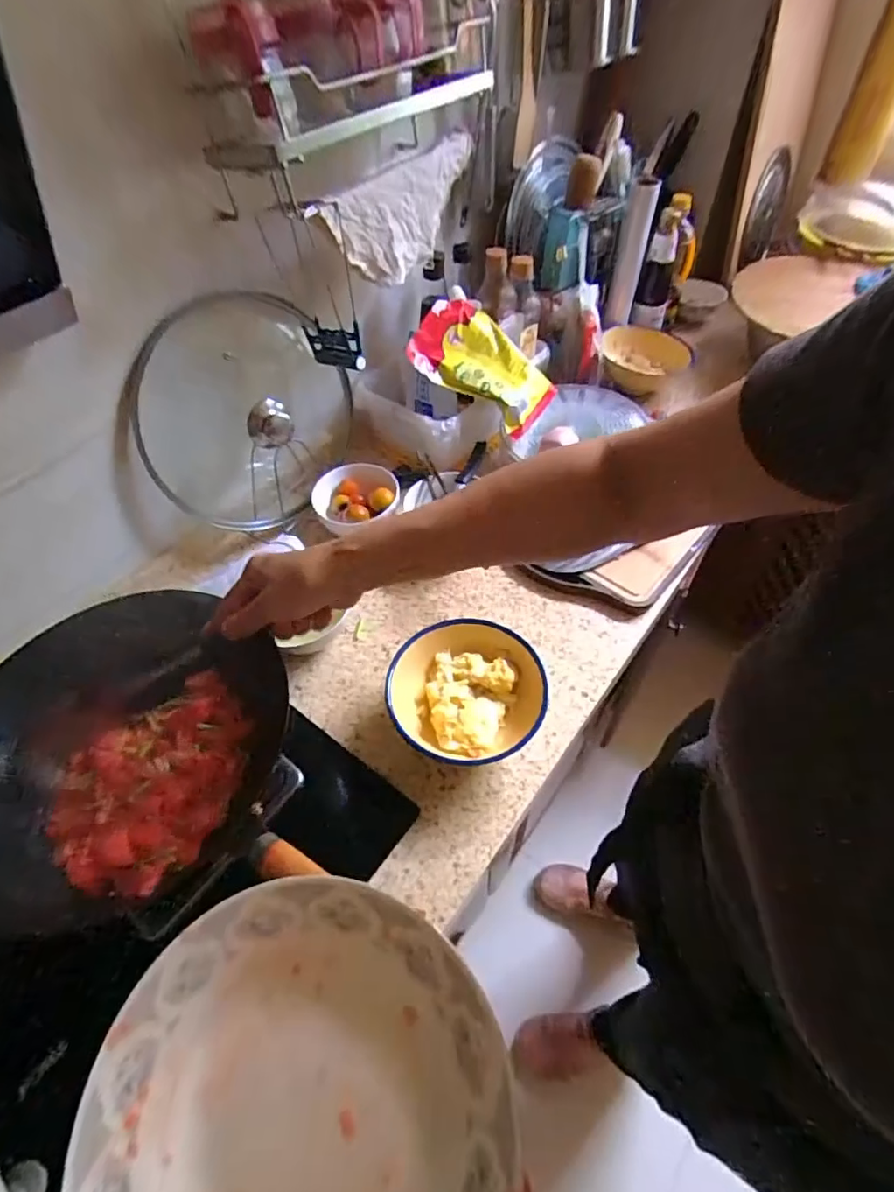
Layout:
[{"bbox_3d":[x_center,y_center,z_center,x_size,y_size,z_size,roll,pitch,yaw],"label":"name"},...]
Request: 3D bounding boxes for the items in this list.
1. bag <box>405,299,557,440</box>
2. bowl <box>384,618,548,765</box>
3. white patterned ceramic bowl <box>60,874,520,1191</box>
[{"bbox_3d":[0.062,-0.353,0.854,0.222,0.041,0.134,33,75,-12],"label":"bag"},{"bbox_3d":[0.025,0.119,0.638,0.180,0.070,0.167,-1,52,2],"label":"bowl"},{"bbox_3d":[-0.069,0.238,0.250,0.188,0.045,0.188,-1,52,2],"label":"white patterned ceramic bowl"}]

